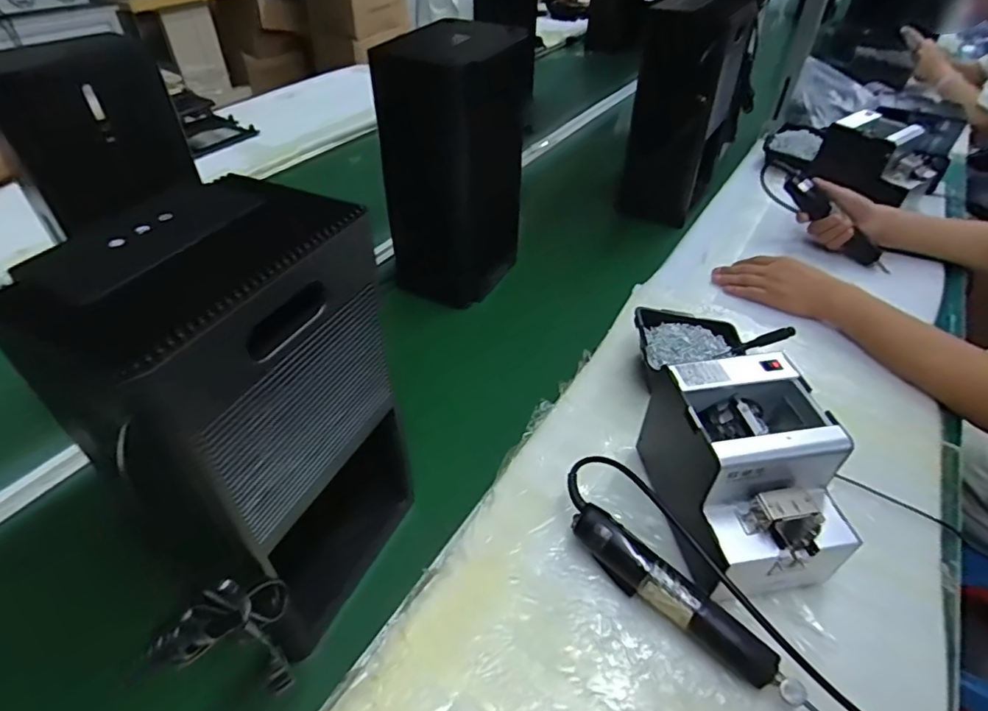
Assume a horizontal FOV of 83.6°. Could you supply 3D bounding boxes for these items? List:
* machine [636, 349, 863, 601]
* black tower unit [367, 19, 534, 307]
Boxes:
[{"bbox_3d":[0.238,0.112,0.528,0.130,0.147,0.171,-5,42,-6],"label":"machine"},{"bbox_3d":[-0.052,-0.281,0.829,0.130,0.347,0.203,19,45,20],"label":"black tower unit"}]

